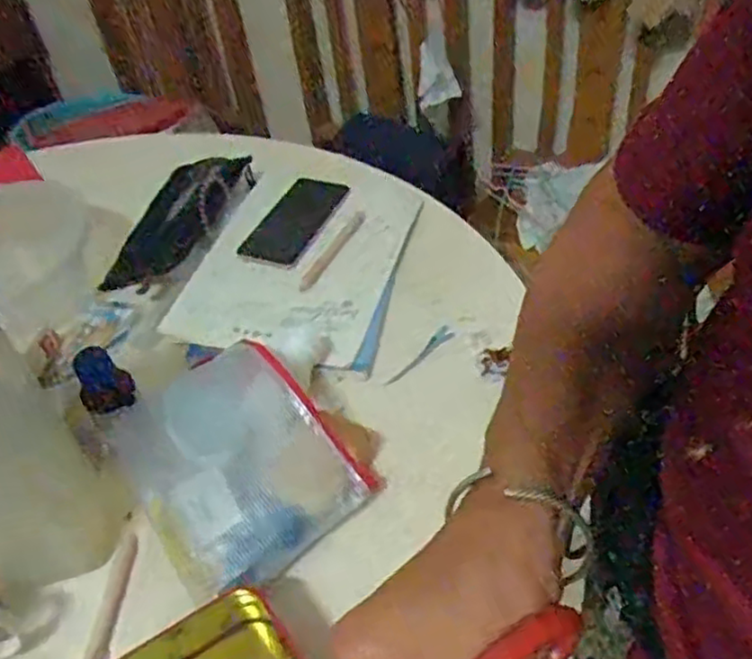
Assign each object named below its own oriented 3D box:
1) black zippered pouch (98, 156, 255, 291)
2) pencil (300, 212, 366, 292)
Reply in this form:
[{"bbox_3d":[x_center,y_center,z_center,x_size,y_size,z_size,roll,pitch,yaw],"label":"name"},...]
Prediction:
[{"bbox_3d":[-0.235,-0.136,0.851,0.095,0.054,0.250,26,68,26],"label":"black zippered pouch"},{"bbox_3d":[-0.051,-0.092,0.805,0.013,0.009,0.143,20,52,22],"label":"pencil"}]

